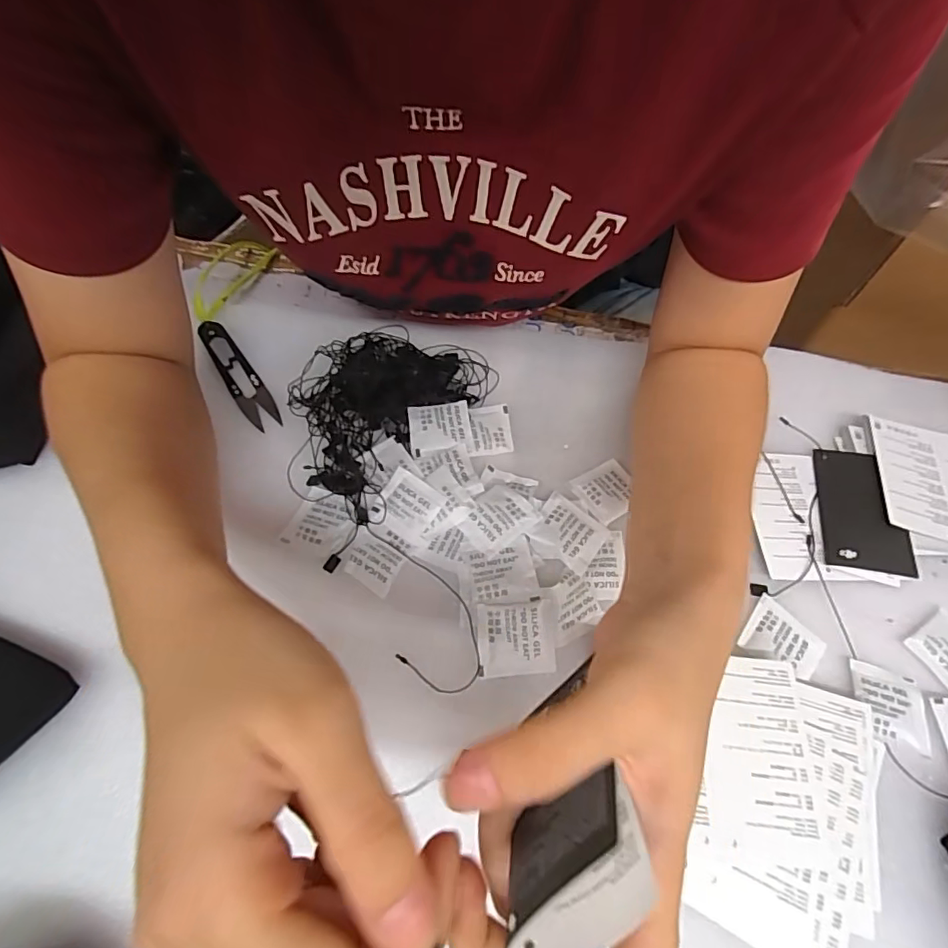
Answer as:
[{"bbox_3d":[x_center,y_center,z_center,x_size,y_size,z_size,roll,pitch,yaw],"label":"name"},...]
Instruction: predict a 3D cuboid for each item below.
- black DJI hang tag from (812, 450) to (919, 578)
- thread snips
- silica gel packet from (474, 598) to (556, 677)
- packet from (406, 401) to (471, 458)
[{"bbox_3d":[0.252,0.022,0.343,0.049,0.004,0.087,6,58,12],"label":"black DJI hang tag"},{"bbox_3d":[-0.167,-0.072,0.369,0.021,0.007,0.102,-30,68,-19],"label":"thread snips"},{"bbox_3d":[0.024,0.090,0.289,0.042,0.006,0.039,-2,83,-2],"label":"silica gel packet"},{"bbox_3d":[-0.023,-0.032,0.356,0.042,0.004,0.036,-10,63,-9],"label":"packet"}]

